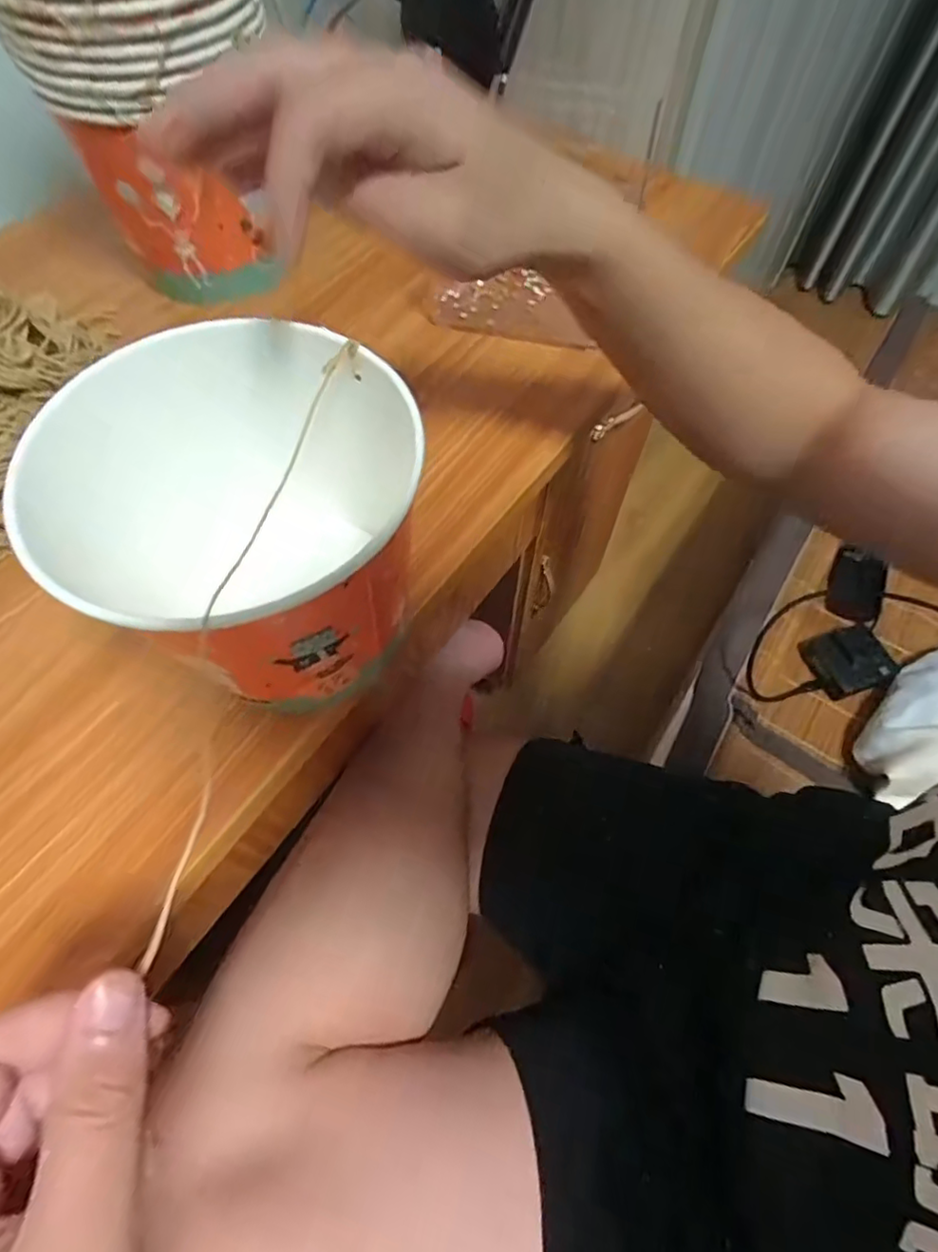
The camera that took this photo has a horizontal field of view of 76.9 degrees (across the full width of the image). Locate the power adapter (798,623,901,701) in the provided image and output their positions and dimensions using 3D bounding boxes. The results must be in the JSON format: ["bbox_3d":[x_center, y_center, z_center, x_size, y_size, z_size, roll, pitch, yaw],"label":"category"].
[{"bbox_3d":[0.458,0.041,0.714,0.090,0.024,0.078,-15,63,-9],"label":"power adapter"}]

